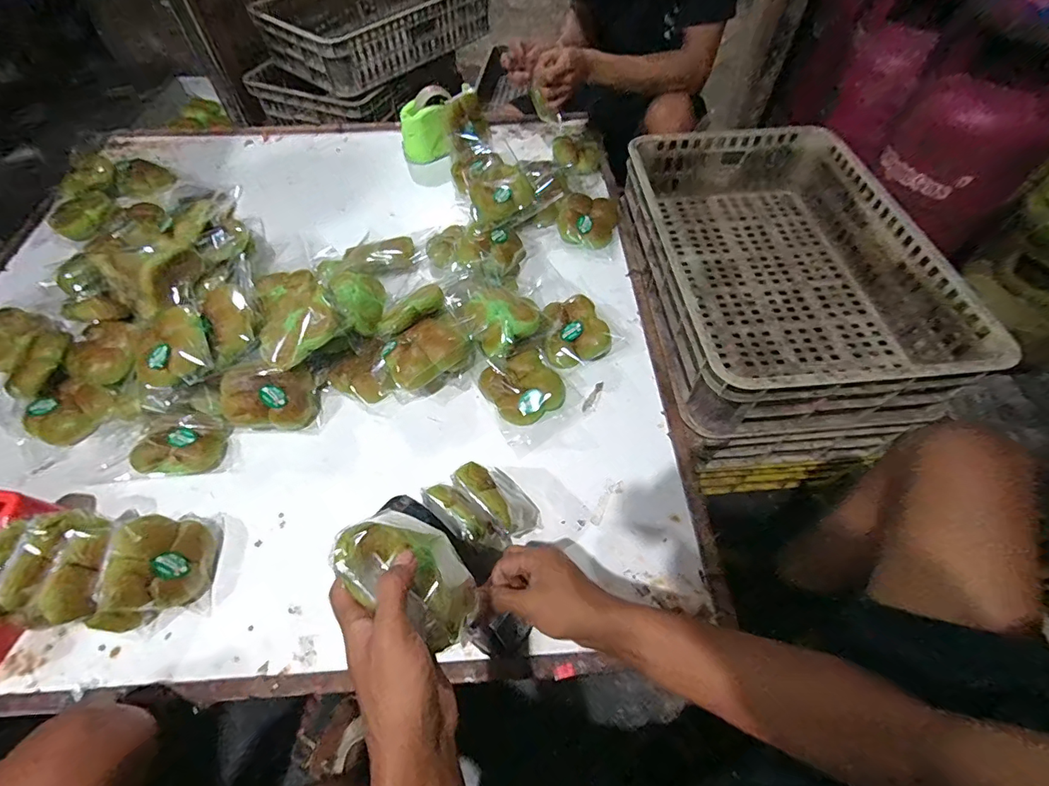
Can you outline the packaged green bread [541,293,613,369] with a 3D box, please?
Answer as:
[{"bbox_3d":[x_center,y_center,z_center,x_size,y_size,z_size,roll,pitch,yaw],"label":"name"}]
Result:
[{"bbox_3d":[0.075,-0.101,0.767,0.104,0.042,0.118,-19,60,-9],"label":"packaged green bread"}]

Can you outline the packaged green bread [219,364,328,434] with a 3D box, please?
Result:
[{"bbox_3d":[-0.370,0.010,0.691,0.121,0.076,0.080,-8,59,-3],"label":"packaged green bread"}]

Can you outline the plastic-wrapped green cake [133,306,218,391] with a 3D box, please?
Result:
[{"bbox_3d":[-0.509,-0.068,0.678,0.113,0.051,0.138,-28,61,-17],"label":"plastic-wrapped green cake"}]

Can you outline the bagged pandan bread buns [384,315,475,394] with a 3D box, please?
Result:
[{"bbox_3d":[-0.148,-0.056,0.728,0.128,0.068,0.090,-37,65,-19],"label":"bagged pandan bread buns"}]

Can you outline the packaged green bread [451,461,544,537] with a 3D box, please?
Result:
[{"bbox_3d":[-0.032,0.132,0.601,0.077,0.102,0.104,-34,64,-17],"label":"packaged green bread"}]

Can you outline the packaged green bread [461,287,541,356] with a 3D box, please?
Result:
[{"bbox_3d":[-0.032,-0.114,0.731,0.111,0.048,0.107,0,56,0],"label":"packaged green bread"}]

